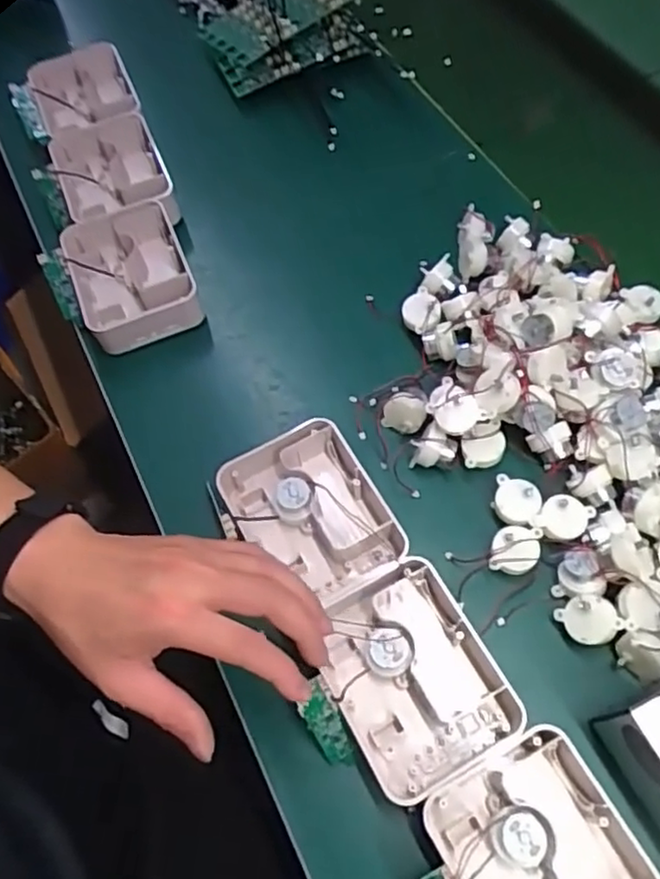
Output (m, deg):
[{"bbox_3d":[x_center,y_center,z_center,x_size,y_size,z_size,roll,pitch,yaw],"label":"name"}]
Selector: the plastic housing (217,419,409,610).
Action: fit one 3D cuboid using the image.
[{"bbox_3d":[-0.014,0.058,0.495,0.099,0.053,0.122,-26,64,-11],"label":"plastic housing"}]

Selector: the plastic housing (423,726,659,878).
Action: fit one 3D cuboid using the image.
[{"bbox_3d":[0.127,0.250,0.388,0.099,0.047,0.130,-28,65,-13],"label":"plastic housing"}]

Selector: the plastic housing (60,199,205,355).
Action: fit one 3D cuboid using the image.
[{"bbox_3d":[-0.180,-0.148,0.606,0.101,0.039,0.133,-21,63,-9],"label":"plastic housing"}]

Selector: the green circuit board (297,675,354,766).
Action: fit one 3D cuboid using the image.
[{"bbox_3d":[-0.002,0.182,0.425,0.022,0.009,0.066,-23,107,-10],"label":"green circuit board"}]

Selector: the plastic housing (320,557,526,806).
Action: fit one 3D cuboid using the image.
[{"bbox_3d":[0.052,0.155,0.438,0.099,0.041,0.126,-26,64,-11],"label":"plastic housing"}]

